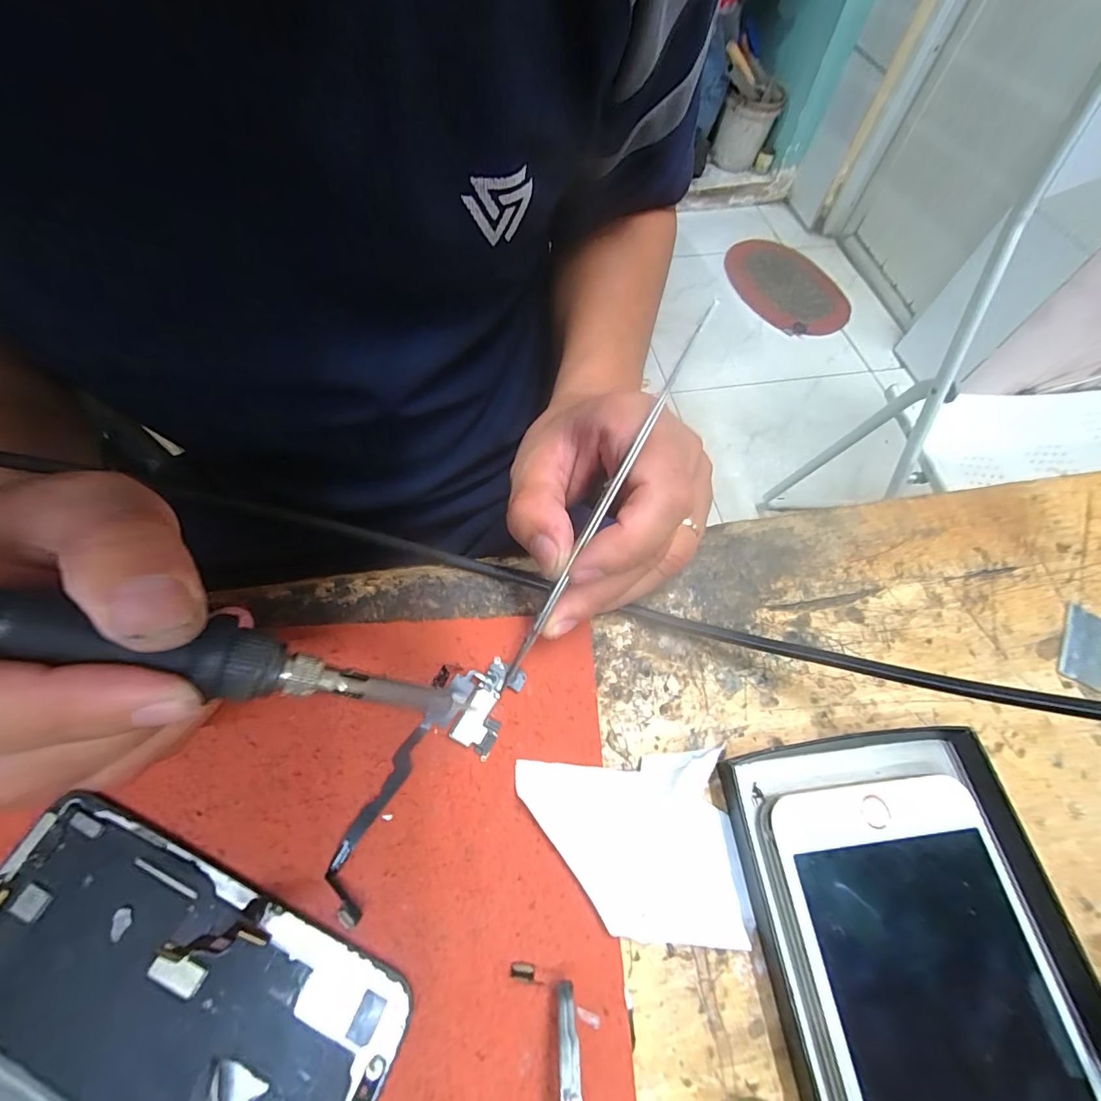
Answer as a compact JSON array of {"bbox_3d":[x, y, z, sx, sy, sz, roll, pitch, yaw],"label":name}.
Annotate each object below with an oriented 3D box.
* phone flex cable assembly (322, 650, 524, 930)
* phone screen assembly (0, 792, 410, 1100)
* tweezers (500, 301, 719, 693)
[{"bbox_3d":[-0.045,0.081,0.169,0.030,0.005,0.094,25,63,11],"label":"phone flex cable assembly"},{"bbox_3d":[-0.116,0.135,0.137,0.139,0.006,0.066,23,63,9],"label":"phone screen assembly"},{"bbox_3d":[0.017,-0.014,0.167,0.004,0.009,0.154,31,100,14],"label":"tweezers"}]

